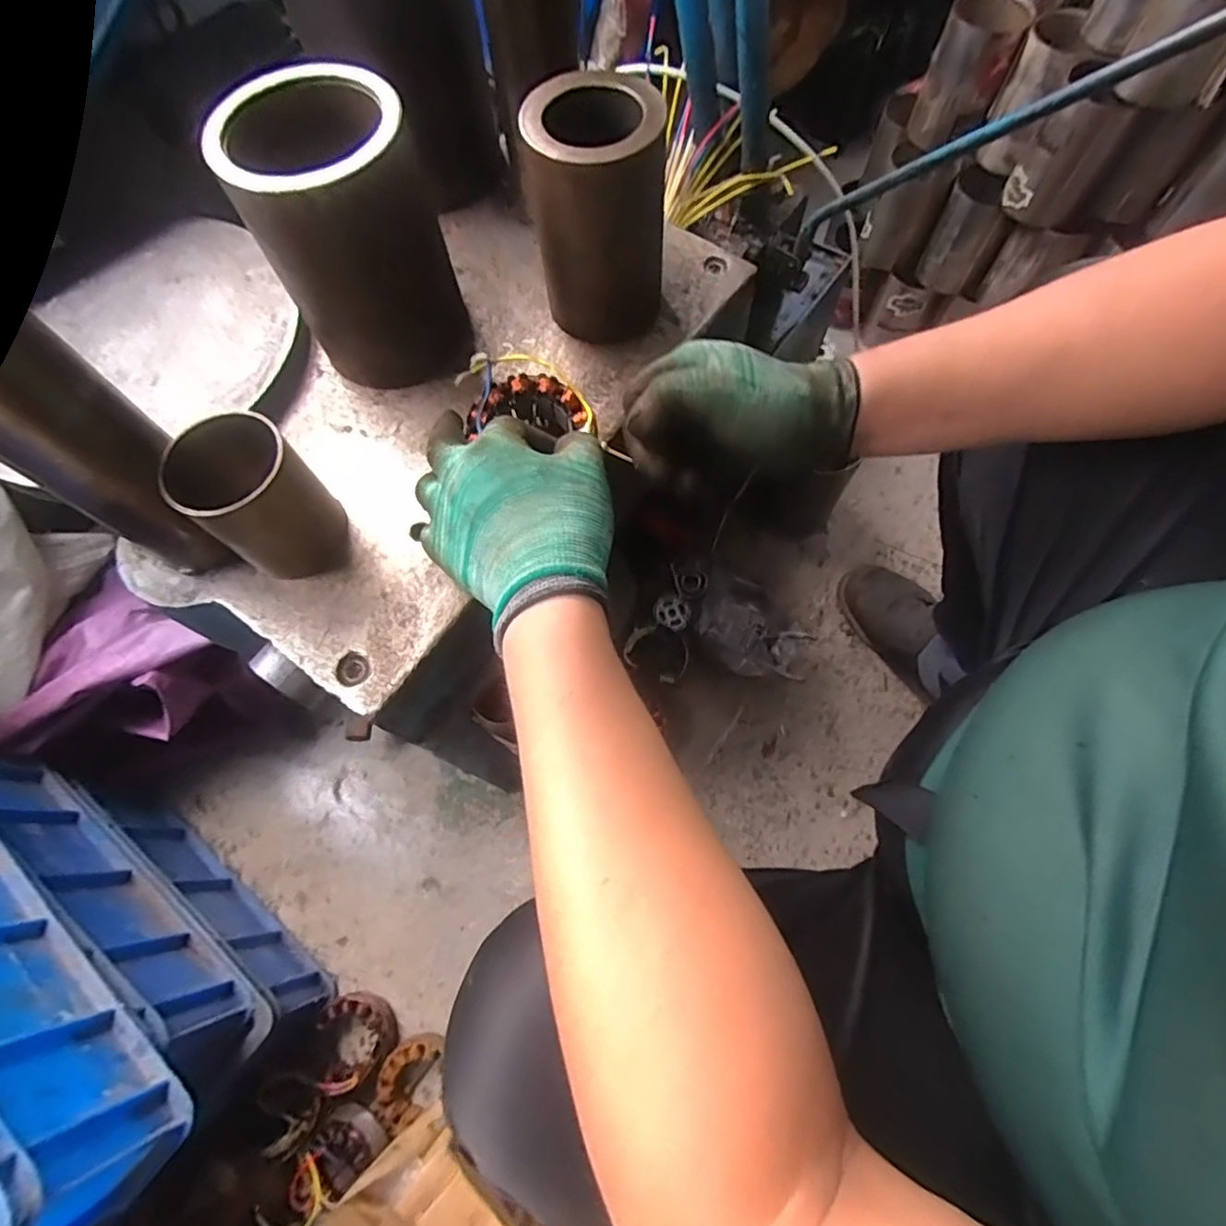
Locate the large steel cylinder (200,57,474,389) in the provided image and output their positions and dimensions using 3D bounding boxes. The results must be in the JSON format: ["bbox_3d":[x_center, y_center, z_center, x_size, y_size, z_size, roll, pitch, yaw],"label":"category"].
[{"bbox_3d":[-0.171,-0.248,0.412,0.107,0.154,0.106,-24,69,-7],"label":"large steel cylinder"}]

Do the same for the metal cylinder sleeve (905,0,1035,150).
[{"bbox_3d":[0.444,-0.677,0.770,0.091,0.133,0.079,18,70,10],"label":"metal cylinder sleeve"}]

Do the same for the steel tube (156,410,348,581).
[{"bbox_3d":[-0.219,-0.069,0.381,0.071,0.087,0.065,-21,69,-6],"label":"steel tube"}]

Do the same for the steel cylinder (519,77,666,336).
[{"bbox_3d":[-0.007,-0.274,0.426,0.090,0.135,0.087,-3,68,1],"label":"steel cylinder"}]

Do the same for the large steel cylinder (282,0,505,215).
[{"bbox_3d":[-0.167,-0.441,0.466,0.134,0.175,0.122,41,75,17],"label":"large steel cylinder"}]

